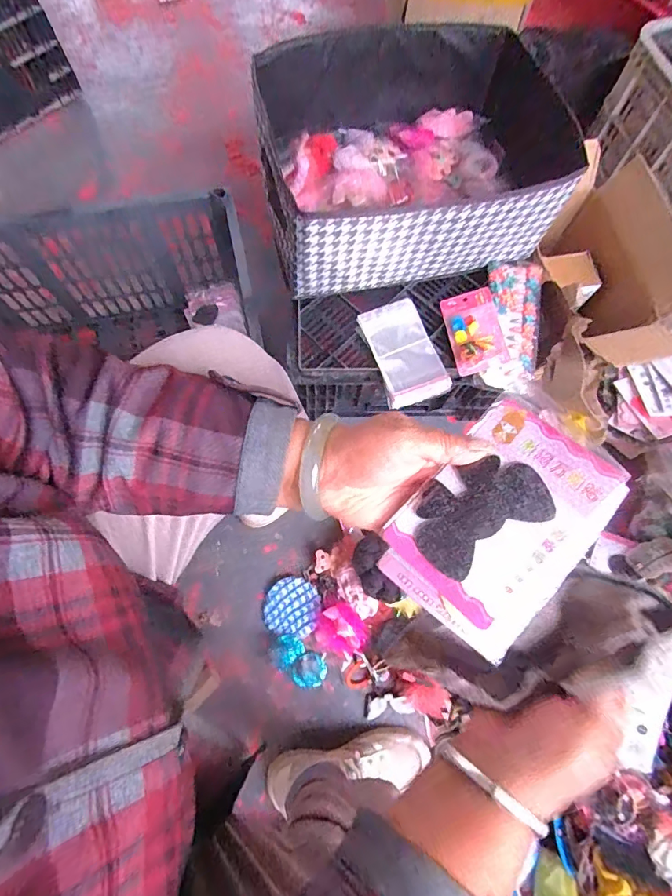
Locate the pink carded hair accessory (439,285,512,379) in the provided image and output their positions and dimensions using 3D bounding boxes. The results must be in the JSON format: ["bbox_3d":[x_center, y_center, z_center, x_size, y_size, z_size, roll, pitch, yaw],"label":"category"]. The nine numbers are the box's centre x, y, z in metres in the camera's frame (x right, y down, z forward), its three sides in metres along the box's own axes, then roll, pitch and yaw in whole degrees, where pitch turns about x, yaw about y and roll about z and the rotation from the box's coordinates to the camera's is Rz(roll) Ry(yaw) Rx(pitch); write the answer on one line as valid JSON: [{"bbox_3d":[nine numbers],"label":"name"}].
[{"bbox_3d":[0.217,-0.186,0.688,0.079,0.016,0.135,-12,70,11],"label":"pink carded hair accessory"}]

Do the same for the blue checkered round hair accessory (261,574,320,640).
[{"bbox_3d":[-0.075,0.267,0.741,0.092,0.029,0.091,1,72,-2],"label":"blue checkered round hair accessory"}]

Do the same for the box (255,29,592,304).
[{"bbox_3d":[0.144,-0.439,0.675,0.492,0.166,0.321,-12,73,-6],"label":"box"}]

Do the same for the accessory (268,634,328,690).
[{"bbox_3d":[-0.060,0.348,0.713,0.099,0.031,0.058,39,75,10],"label":"accessory"}]

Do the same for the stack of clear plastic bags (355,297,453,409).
[{"bbox_3d":[0.104,-0.152,0.687,0.096,0.022,0.169,-19,74,-8],"label":"stack of clear plastic bags"}]

